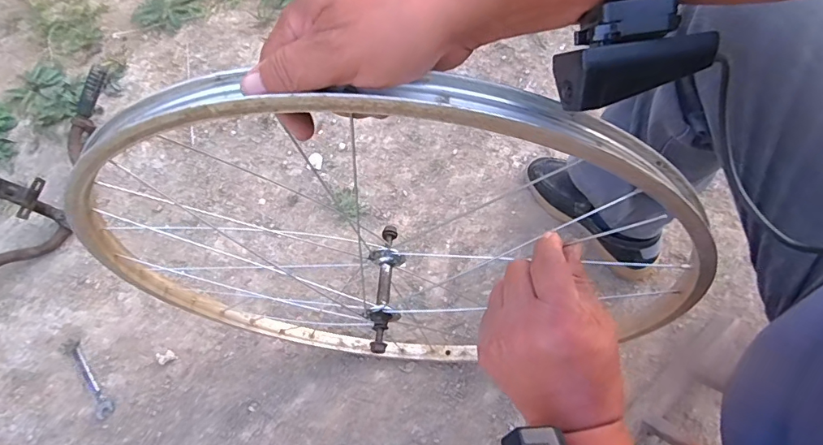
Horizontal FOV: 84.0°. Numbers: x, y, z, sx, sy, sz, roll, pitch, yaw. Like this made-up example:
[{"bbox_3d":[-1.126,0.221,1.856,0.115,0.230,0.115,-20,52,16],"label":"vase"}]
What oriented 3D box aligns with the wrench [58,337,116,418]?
[{"bbox_3d":[-0.529,0.251,0.744,0.029,0.004,0.151,-37,72,-16],"label":"wrench"}]

